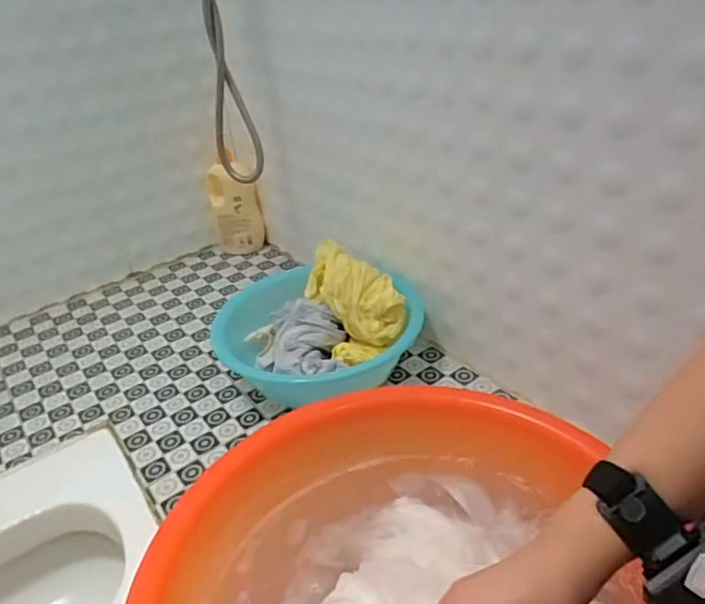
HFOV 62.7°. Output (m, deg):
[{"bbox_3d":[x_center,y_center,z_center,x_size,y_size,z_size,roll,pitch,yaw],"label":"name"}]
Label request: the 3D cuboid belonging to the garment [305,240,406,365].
[{"bbox_3d":[0.004,0.001,0.854,0.111,0.103,0.158,-15,33,-15],"label":"garment"}]

